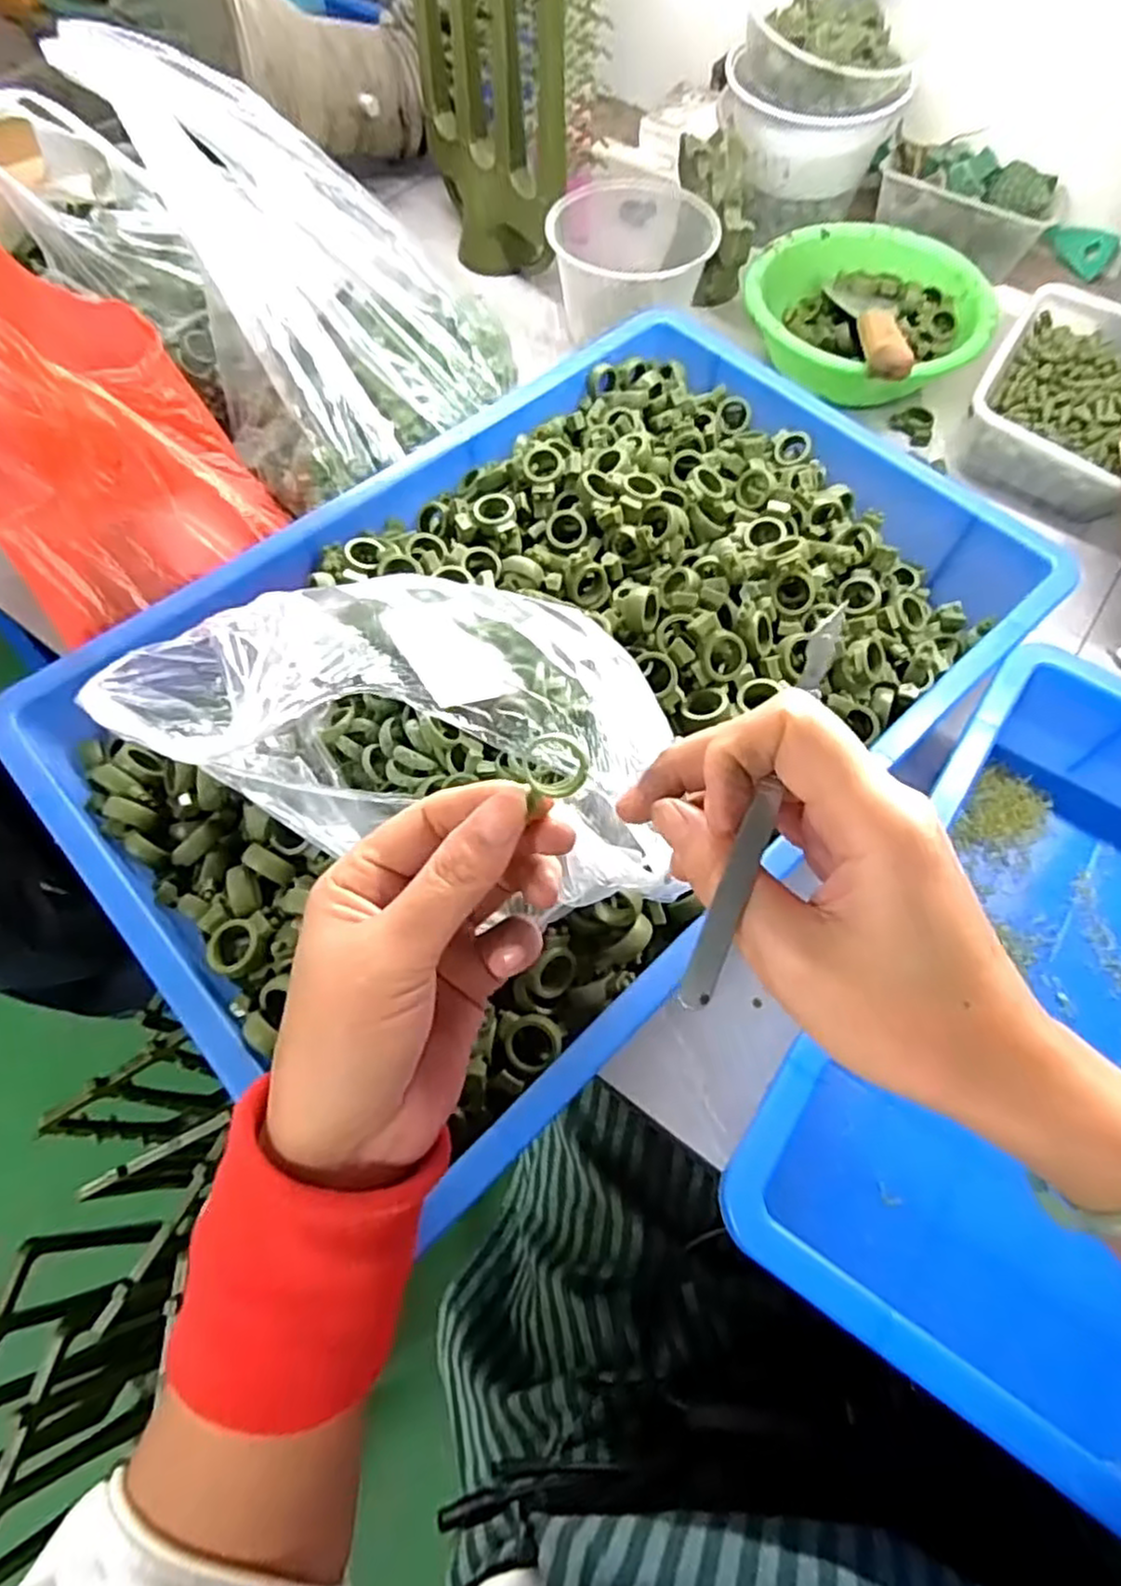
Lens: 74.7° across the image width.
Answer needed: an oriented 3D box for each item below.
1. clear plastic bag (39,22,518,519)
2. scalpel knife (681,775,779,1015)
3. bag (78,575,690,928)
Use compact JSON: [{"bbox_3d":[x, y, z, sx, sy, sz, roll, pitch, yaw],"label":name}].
[{"bbox_3d":[-0.154,-0.369,0.504,0.222,0.177,0.233,-30,68,-14],"label":"clear plastic bag"},{"bbox_3d":[0.049,0.029,0.209,0.009,0.004,0.065,22,74,10],"label":"scalpel knife"},{"bbox_3d":[-0.054,-0.044,0.323,0.224,0.088,0.146,14,65,7],"label":"bag"}]

